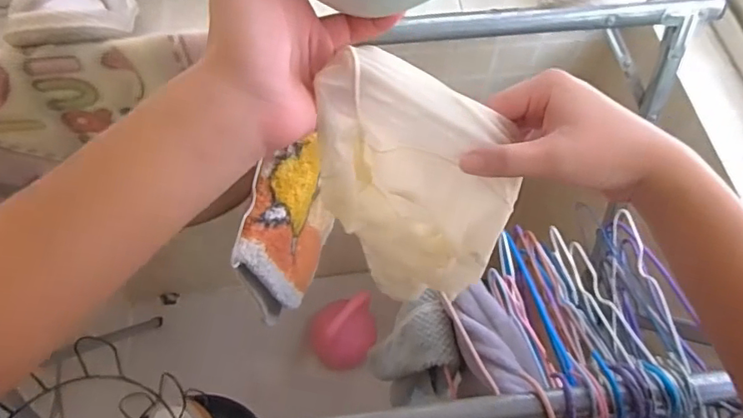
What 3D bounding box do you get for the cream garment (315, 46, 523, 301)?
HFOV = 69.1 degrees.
[{"bbox_3d":[0.042,0.003,0.431,0.139,0.328,0.080,13,64,22],"label":"cream garment"}]

